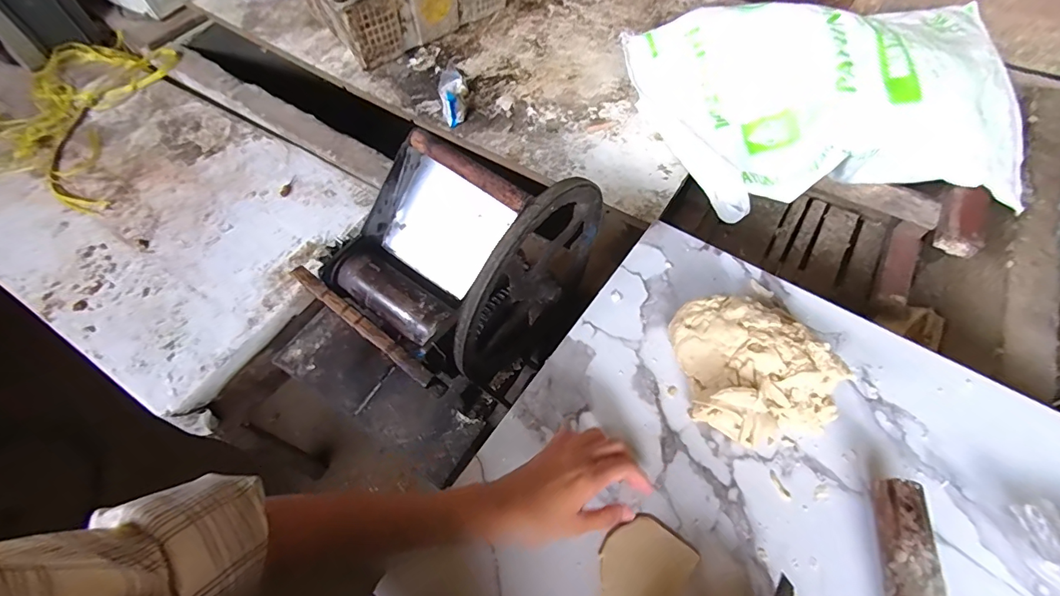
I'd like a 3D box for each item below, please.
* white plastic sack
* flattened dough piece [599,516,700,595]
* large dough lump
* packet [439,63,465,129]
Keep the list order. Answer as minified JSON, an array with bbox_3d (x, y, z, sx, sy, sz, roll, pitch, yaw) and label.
[{"bbox_3d":[0.539,-0.360,0.833,0.658,0.197,0.400,-3,60,1],"label":"white plastic sack"},{"bbox_3d":[0.092,0.229,0.375,0.065,0.005,0.083,37,68,20],"label":"flattened dough piece"},{"bbox_3d":[0.210,0.063,0.434,0.130,0.065,0.149,-17,62,-8],"label":"large dough lump"},{"bbox_3d":[-0.167,-0.437,0.966,0.060,0.056,0.147,-7,73,-2],"label":"packet"}]

